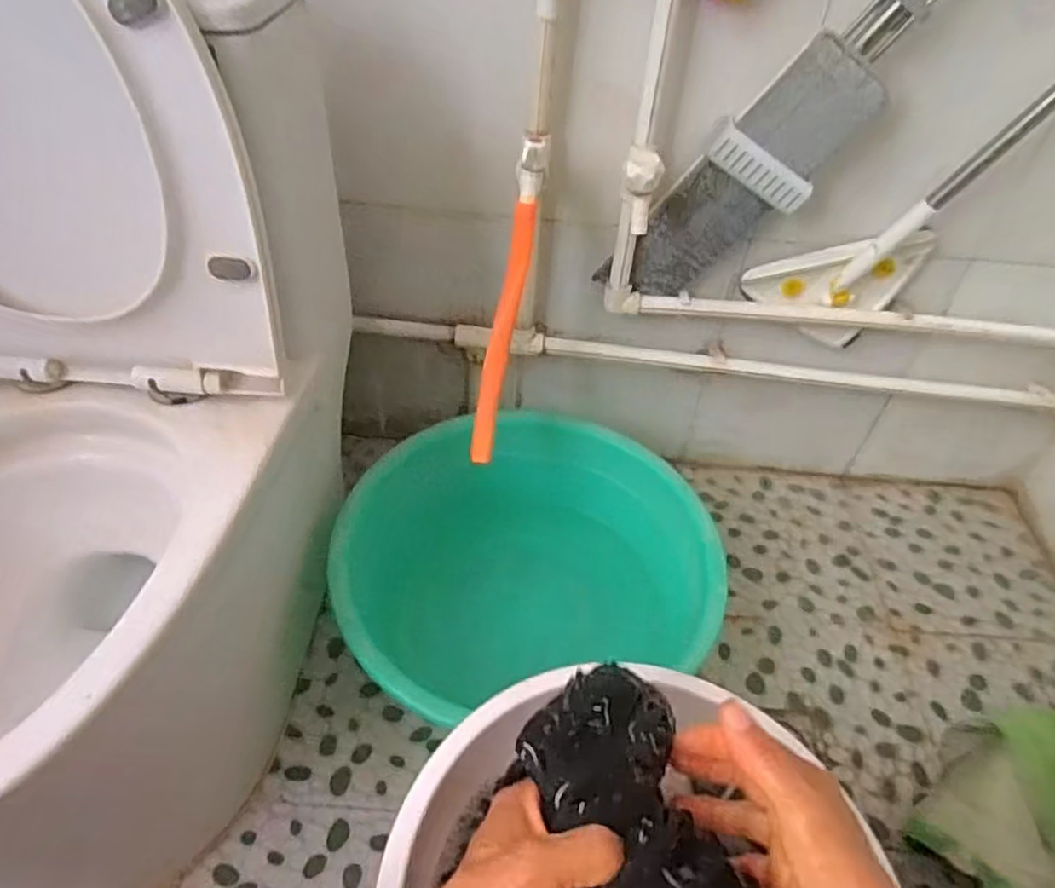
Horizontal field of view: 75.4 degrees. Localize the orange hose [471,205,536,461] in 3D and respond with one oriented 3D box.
[{"bbox_3d":[-0.030,-0.124,0.811,0.031,0.308,0.022,17,20,11],"label":"orange hose"}]

